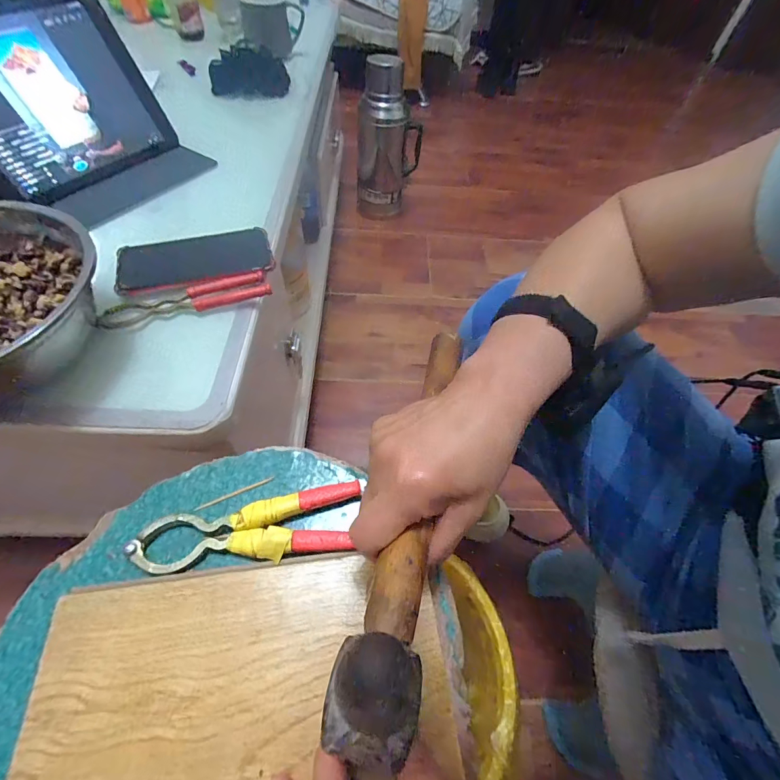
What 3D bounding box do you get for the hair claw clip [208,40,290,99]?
[{"bbox_3d":[-0.250,-0.565,0.676,0.134,0.063,0.049,-5,57,-8],"label":"hair claw clip"}]

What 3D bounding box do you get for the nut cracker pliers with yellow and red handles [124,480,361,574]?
[{"bbox_3d":[-0.099,0.100,0.271,0.156,0.011,0.046,-8,58,-10],"label":"nut cracker pliers with yellow and red handles"}]

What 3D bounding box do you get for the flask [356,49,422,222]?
[{"bbox_3d":[-0.003,-0.729,1.145,0.186,0.403,0.131,2,56,-4],"label":"flask"}]

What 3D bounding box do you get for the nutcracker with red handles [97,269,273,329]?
[{"bbox_3d":[-0.204,-0.091,0.383,0.159,0.012,0.034,-17,60,-15],"label":"nutcracker with red handles"}]

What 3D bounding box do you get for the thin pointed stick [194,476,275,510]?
[{"bbox_3d":[-0.119,0.079,0.294,0.059,0.004,0.004,-19,60,-17],"label":"thin pointed stick"}]

